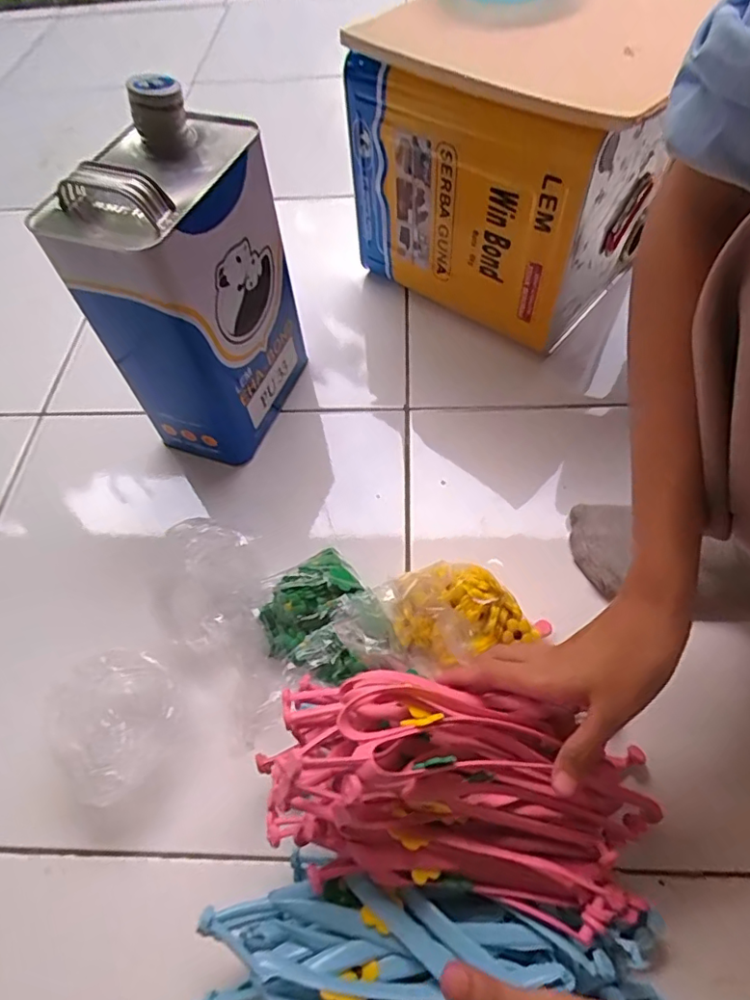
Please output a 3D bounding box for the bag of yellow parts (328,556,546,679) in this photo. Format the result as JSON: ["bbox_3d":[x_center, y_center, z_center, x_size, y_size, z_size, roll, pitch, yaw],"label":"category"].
[{"bbox_3d":[0.042,0.091,0.419,0.134,0.019,0.076,-20,74,4],"label":"bag of yellow parts"}]

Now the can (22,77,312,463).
[{"bbox_3d":[-0.153,-0.175,0.471,0.100,0.258,0.154,16,61,13],"label":"can"}]

